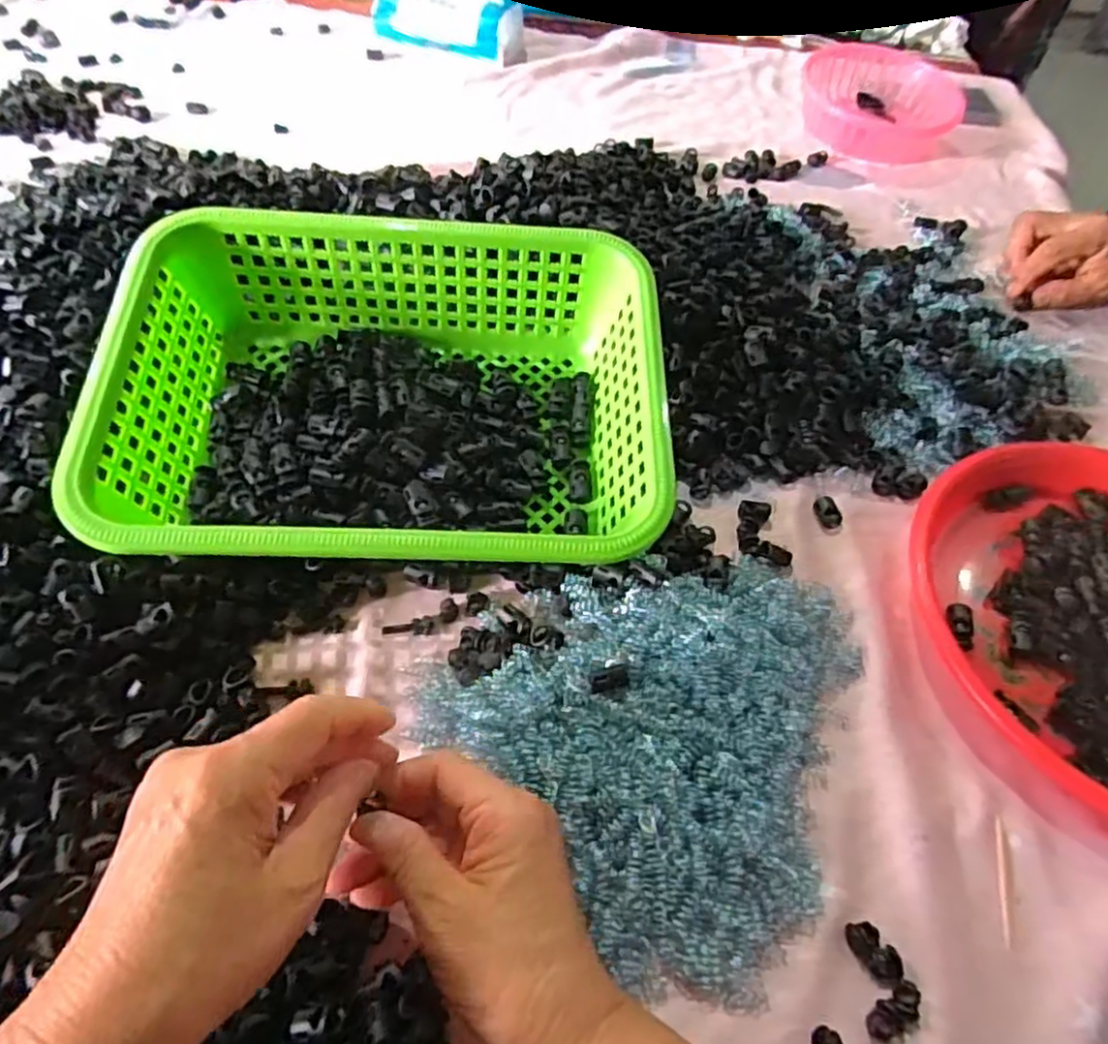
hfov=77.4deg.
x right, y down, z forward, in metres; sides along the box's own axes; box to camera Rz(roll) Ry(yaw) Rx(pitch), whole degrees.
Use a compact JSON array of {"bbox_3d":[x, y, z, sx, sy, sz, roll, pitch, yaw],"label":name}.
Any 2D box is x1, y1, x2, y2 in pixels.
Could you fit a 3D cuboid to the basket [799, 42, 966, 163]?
[{"bbox_3d":[0.363,-0.474,0.777,0.162,0.051,0.168,19,56,9],"label":"basket"}]

